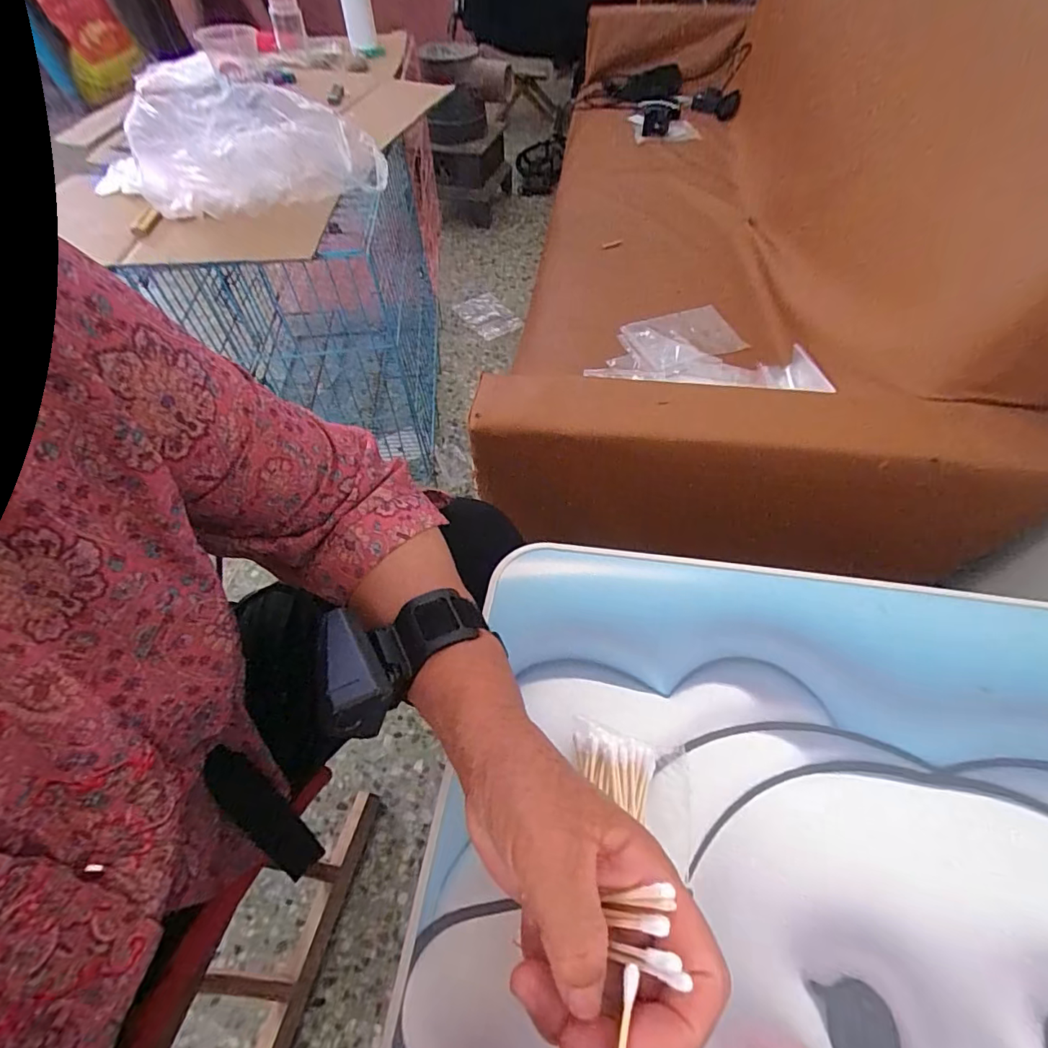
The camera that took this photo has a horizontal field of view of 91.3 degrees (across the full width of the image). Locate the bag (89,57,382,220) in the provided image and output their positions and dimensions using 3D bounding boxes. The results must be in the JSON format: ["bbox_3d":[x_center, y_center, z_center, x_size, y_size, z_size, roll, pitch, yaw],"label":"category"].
[{"bbox_3d":[-0.358,-0.503,0.674,0.322,0.140,0.129,-18,56,-10],"label":"bag"}]

